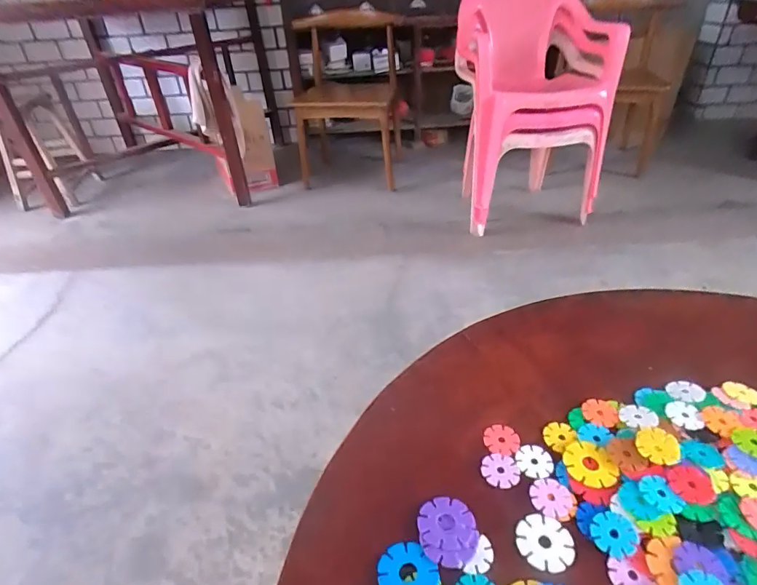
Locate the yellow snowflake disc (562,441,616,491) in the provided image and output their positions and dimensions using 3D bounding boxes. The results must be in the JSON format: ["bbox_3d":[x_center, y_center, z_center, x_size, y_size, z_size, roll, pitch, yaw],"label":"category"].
[{"bbox_3d":[0.185,0.149,0.391,0.041,0.005,0.045,-3,37,2],"label":"yellow snowflake disc"}]

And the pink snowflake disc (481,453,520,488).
[{"bbox_3d":[0.108,0.157,0.396,0.032,0.004,0.031,-3,37,2],"label":"pink snowflake disc"}]

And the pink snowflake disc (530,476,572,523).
[{"bbox_3d":[0.143,0.168,0.372,0.030,0.004,0.033,-3,37,2],"label":"pink snowflake disc"}]

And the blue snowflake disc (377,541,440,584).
[{"bbox_3d":[0.021,0.204,0.325,0.041,0.004,0.042,-3,37,2],"label":"blue snowflake disc"}]

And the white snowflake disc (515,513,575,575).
[{"bbox_3d":[0.128,0.192,0.346,0.040,0.004,0.040,-3,37,2],"label":"white snowflake disc"}]

